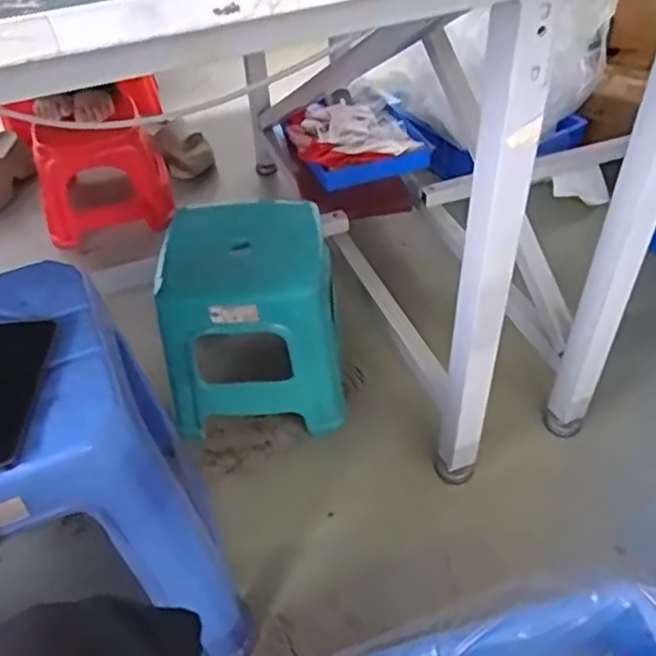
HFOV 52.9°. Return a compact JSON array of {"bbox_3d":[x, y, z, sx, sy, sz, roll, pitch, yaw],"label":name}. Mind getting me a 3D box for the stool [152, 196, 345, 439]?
[{"bbox_3d":[-0.112,-0.009,1.042,0.264,0.282,0.245,-3,45,0],"label":"stool"}]

